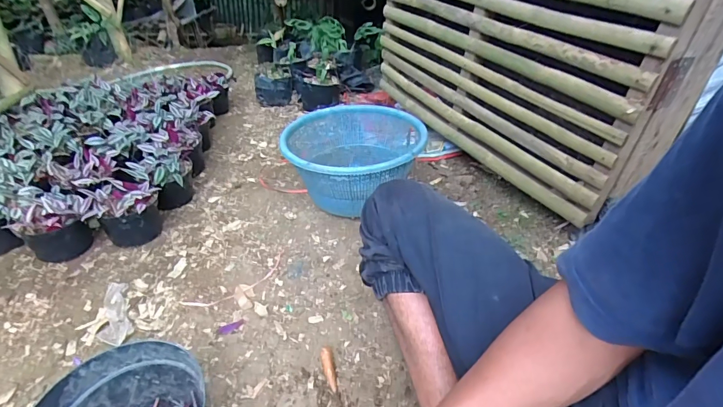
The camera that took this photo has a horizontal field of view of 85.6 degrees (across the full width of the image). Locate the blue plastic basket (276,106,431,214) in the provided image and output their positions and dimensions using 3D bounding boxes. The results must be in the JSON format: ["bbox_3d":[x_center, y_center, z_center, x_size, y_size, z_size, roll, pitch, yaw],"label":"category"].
[{"bbox_3d":[-0.021,-0.117,1.085,0.358,0.219,0.403,-3,37,-9],"label":"blue plastic basket"}]

